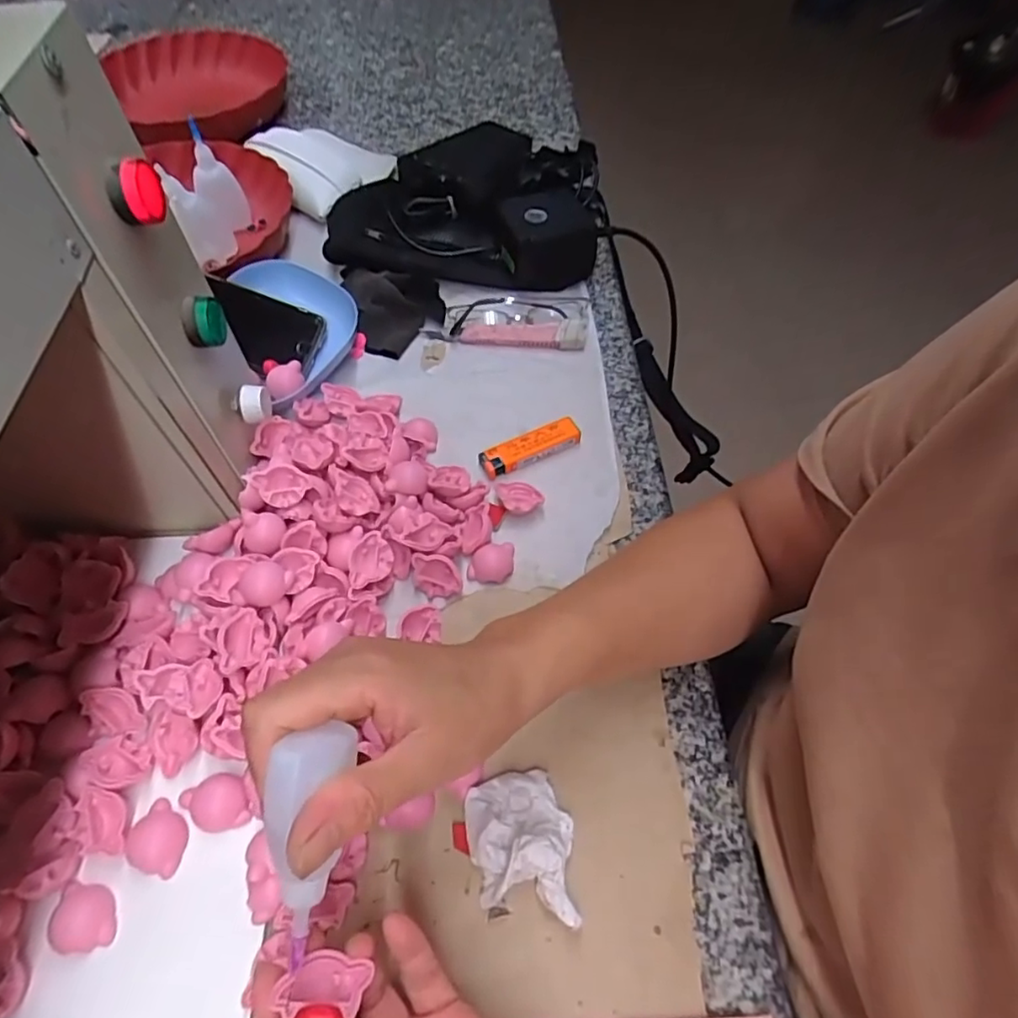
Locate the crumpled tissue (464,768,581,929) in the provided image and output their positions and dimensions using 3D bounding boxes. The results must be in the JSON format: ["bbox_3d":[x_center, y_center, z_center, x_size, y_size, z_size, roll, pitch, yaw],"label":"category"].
[{"bbox_3d":[0.008,0.180,0.325,0.054,0.023,0.074,-12,58,-8],"label":"crumpled tissue"}]

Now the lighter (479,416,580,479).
[{"bbox_3d":[0.017,-0.048,0.477,0.080,0.011,0.024,-23,60,-14],"label":"lighter"}]

